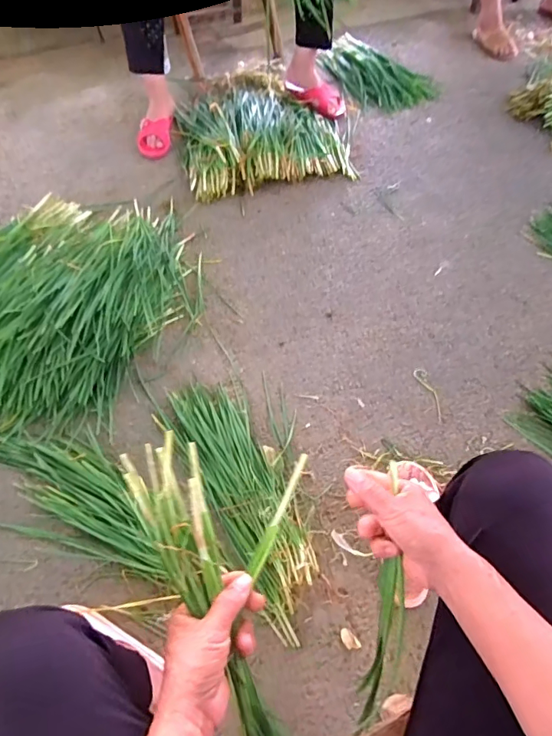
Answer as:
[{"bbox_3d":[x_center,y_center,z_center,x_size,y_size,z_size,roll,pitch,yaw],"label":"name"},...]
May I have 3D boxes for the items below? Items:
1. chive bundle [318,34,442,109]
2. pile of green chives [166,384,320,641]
[{"bbox_3d":[0.320,-1.059,1.639,0.289,0.035,0.486,-28,64,-18],"label":"chive bundle"},{"bbox_3d":[-0.060,0.216,0.830,0.172,0.050,0.480,-20,61,-14],"label":"pile of green chives"}]

